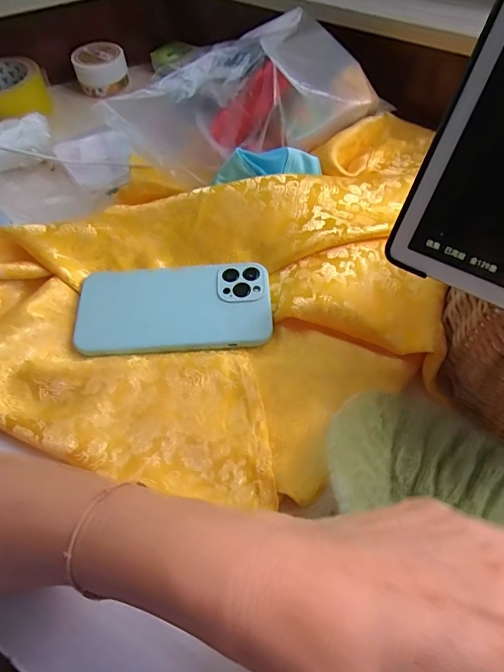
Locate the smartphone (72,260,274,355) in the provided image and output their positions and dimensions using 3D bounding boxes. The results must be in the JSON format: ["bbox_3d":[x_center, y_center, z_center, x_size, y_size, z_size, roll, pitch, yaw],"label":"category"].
[{"bbox_3d":[-0.066,-0.025,0.370,0.161,0.015,0.080,-5,57,-1],"label":"smartphone"}]

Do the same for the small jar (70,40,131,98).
[{"bbox_3d":[-0.198,-0.352,0.566,0.064,0.037,0.066,-1,57,2],"label":"small jar"}]

